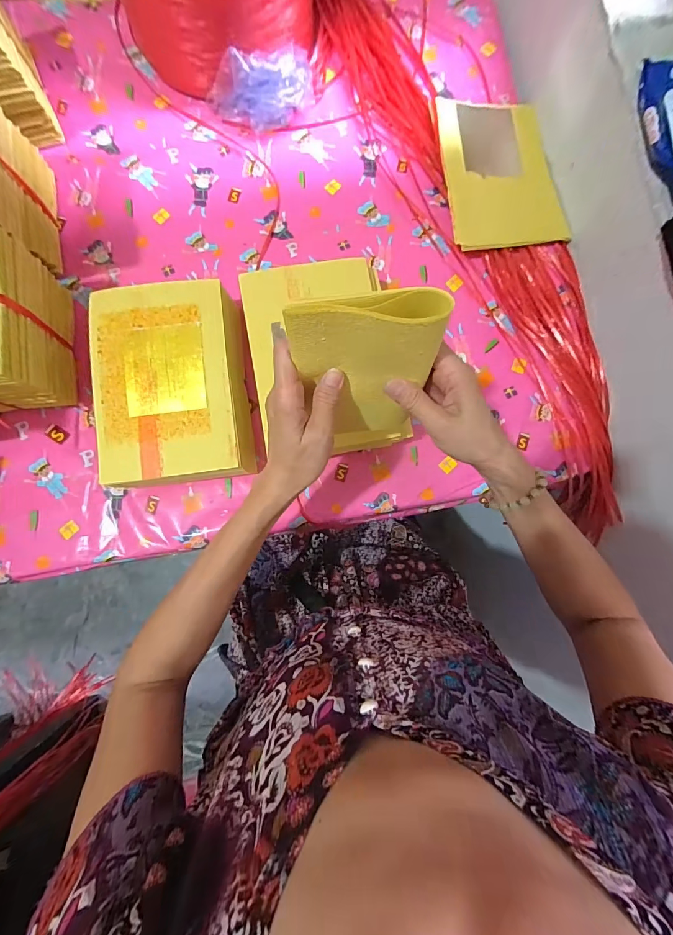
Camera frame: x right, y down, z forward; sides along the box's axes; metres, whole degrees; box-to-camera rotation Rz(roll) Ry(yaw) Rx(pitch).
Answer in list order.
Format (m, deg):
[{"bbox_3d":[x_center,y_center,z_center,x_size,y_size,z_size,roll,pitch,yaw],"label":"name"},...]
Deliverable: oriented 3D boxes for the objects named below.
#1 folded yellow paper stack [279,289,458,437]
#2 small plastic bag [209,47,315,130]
[{"bbox_3d":[0.022,-0.072,0.300,0.106,0.158,0.022,0,67,0],"label":"folded yellow paper stack"},{"bbox_3d":[-0.104,-0.524,0.510,0.142,0.061,0.072,-14,85,-3],"label":"small plastic bag"}]

